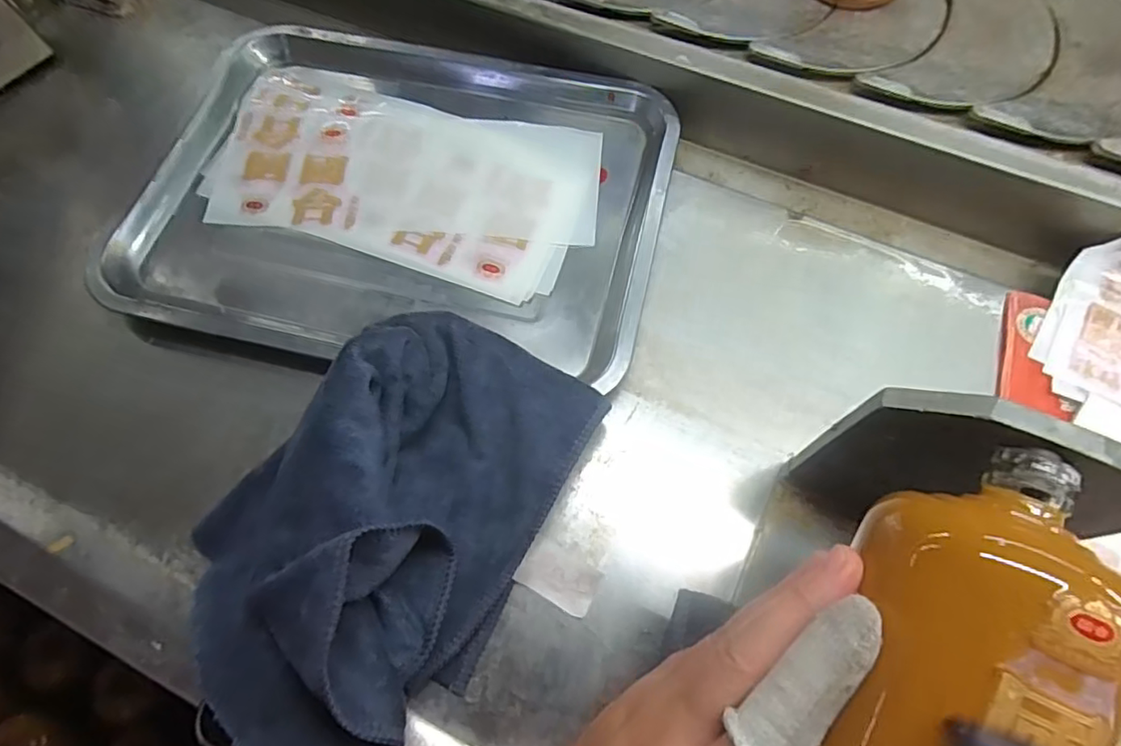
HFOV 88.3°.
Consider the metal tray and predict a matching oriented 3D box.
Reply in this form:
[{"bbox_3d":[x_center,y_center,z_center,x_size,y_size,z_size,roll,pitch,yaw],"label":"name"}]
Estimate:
[{"bbox_3d":[-0.106,-0.128,0.396,0.347,0.023,0.260,11,70,7],"label":"metal tray"}]

